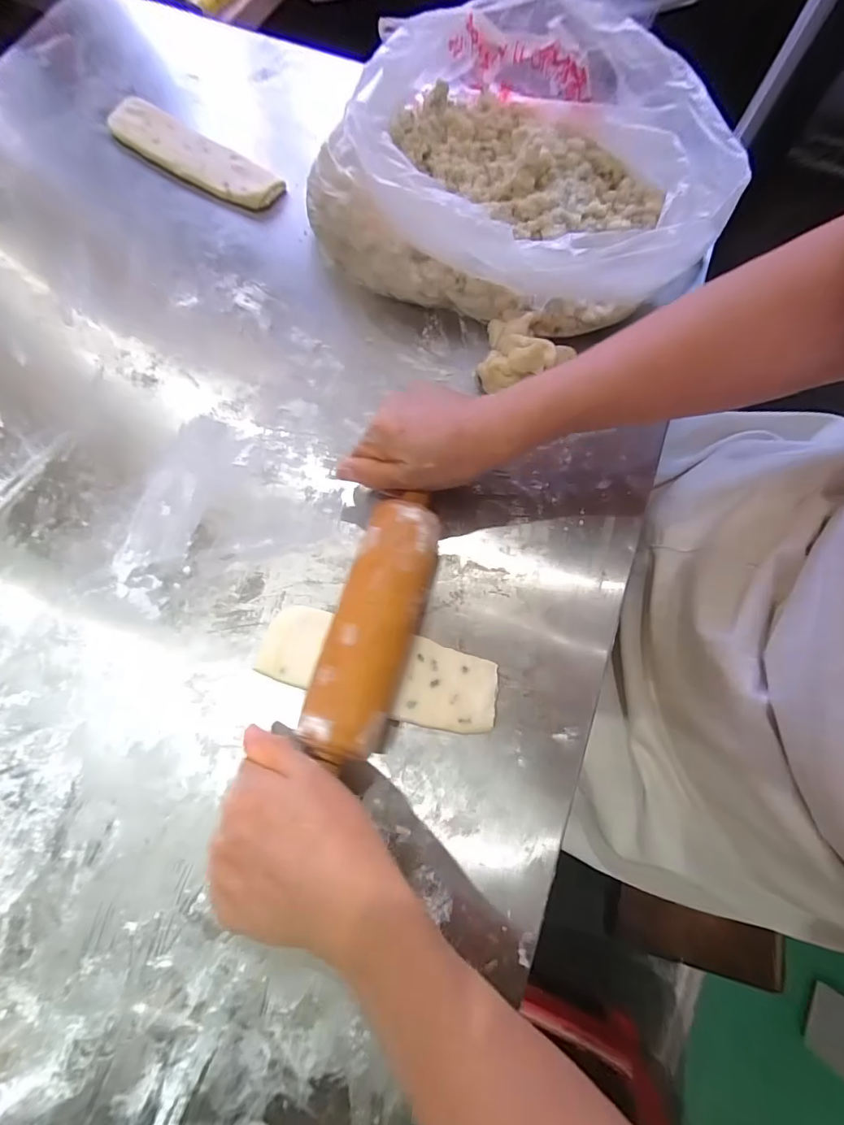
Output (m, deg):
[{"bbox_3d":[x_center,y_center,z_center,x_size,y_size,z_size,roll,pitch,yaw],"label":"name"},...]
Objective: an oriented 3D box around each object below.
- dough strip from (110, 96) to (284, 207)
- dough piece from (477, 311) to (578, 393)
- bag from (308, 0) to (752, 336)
[{"bbox_3d":[-0.238,-0.420,0.492,0.200,0.017,0.053,34,75,9],"label":"dough strip"},{"bbox_3d":[0.091,-0.184,0.422,0.071,0.035,0.064,13,73,2],"label":"dough piece"},{"bbox_3d":[0.094,-0.332,0.424,0.306,0.117,0.274,37,75,9],"label":"bag"}]

